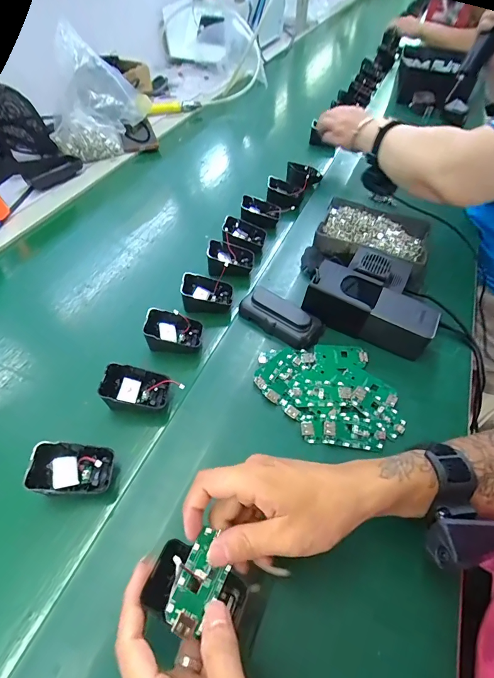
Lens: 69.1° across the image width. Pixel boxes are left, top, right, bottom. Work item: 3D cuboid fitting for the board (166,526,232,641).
[{"bbox_3d":[-0.032,0.166,0.247,0.031,0.005,0.060,36,49,-3],"label":"board"}]

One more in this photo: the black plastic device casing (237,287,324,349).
[{"bbox_3d":[0.045,-0.029,0.463,0.106,0.030,0.053,28,55,19],"label":"black plastic device casing"}]

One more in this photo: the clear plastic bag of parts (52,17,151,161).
[{"bbox_3d":[-0.304,-0.465,0.708,0.186,0.192,0.091,-18,54,-16],"label":"clear plastic bag of parts"}]

